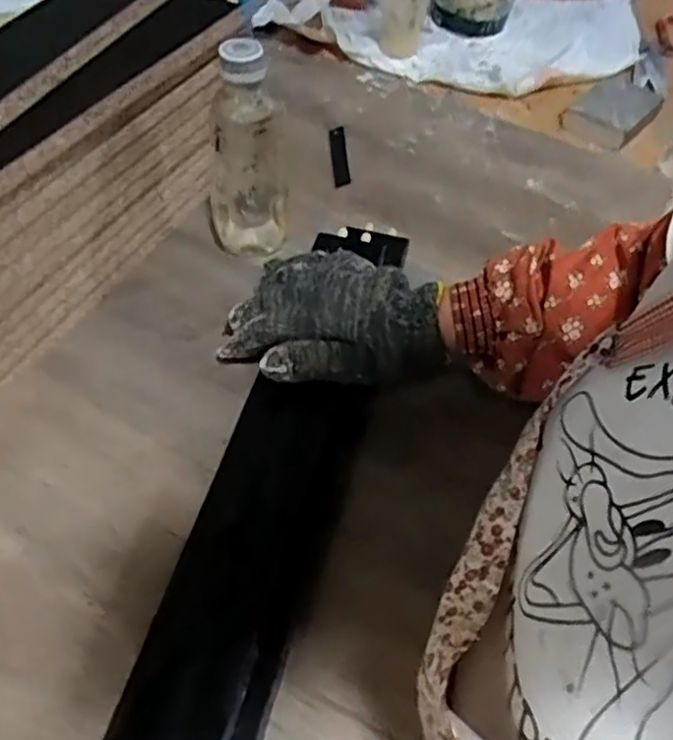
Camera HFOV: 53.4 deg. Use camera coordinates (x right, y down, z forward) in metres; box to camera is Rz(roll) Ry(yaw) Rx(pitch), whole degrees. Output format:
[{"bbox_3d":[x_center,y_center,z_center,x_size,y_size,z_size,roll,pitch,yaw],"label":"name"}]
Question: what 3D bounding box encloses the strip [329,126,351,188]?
[{"bbox_3d":[0.003,-0.213,0.662,0.016,0.007,0.100,-1,52,-6],"label":"strip"}]

